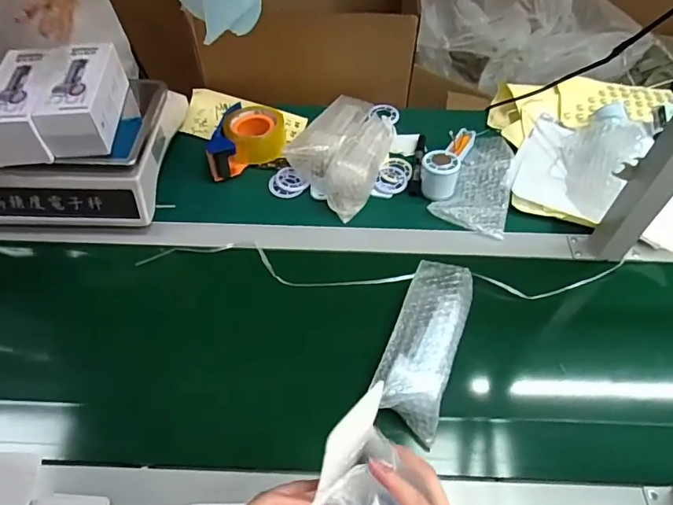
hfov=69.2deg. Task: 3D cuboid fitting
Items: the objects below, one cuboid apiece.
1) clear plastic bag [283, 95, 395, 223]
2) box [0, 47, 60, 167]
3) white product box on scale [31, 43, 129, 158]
[{"bbox_3d":[0.021,-0.184,0.789,0.141,0.078,0.248,24,58,14],"label":"clear plastic bag"},{"bbox_3d":[-0.423,-0.203,0.667,0.074,0.068,0.162,-6,56,-6],"label":"box"},{"bbox_3d":[-0.353,-0.215,0.679,0.079,0.067,0.165,-4,56,-5],"label":"white product box on scale"}]

